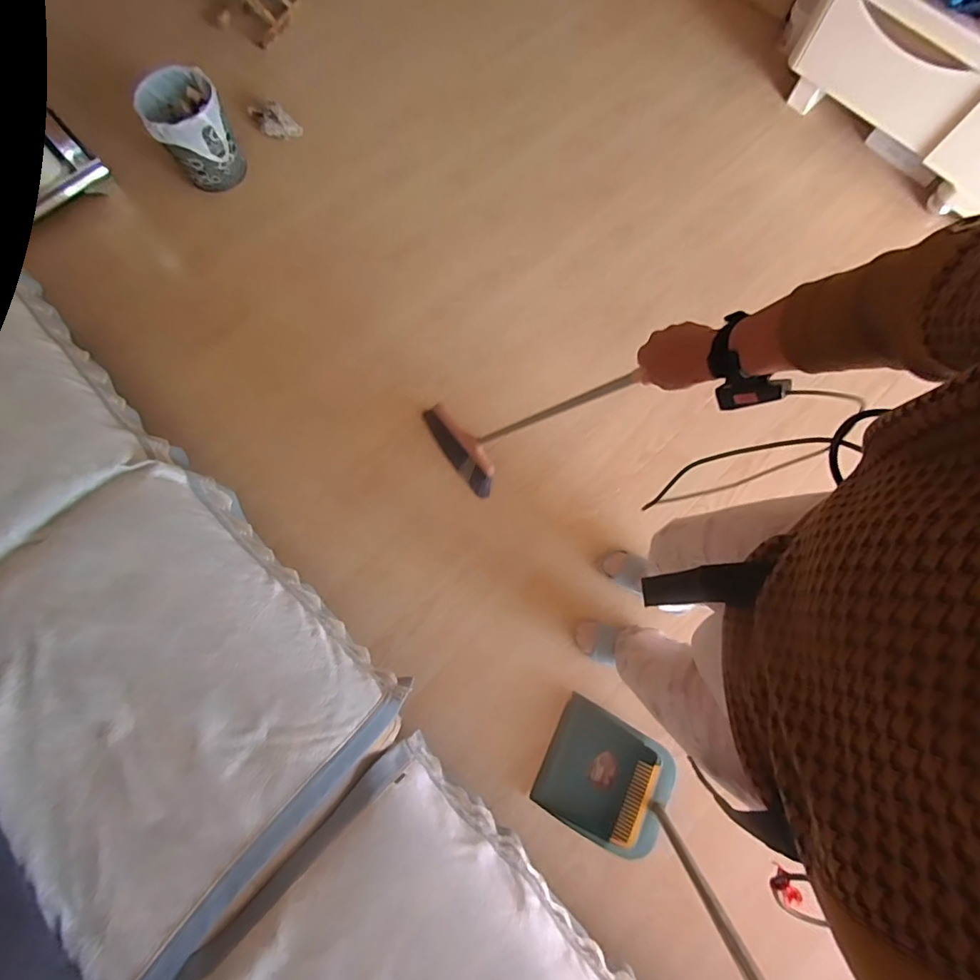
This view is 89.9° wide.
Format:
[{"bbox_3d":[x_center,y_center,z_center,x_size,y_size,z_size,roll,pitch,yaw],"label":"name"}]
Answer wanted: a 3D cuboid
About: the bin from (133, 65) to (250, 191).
[{"bbox_3d":[-0.864,-1.048,1.446,0.207,0.226,0.207,0,75,-1],"label":"bin"}]

